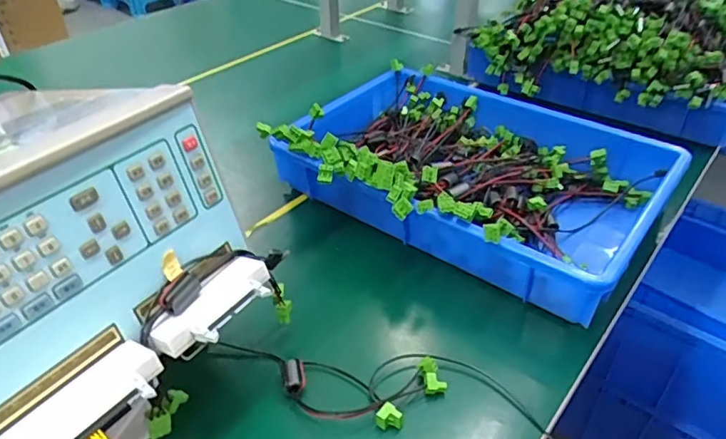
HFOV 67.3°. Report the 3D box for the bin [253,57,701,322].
[{"bbox_3d":[0.125,-0.065,0.679,0.435,0.099,0.317,24,45,28],"label":"bin"}]

